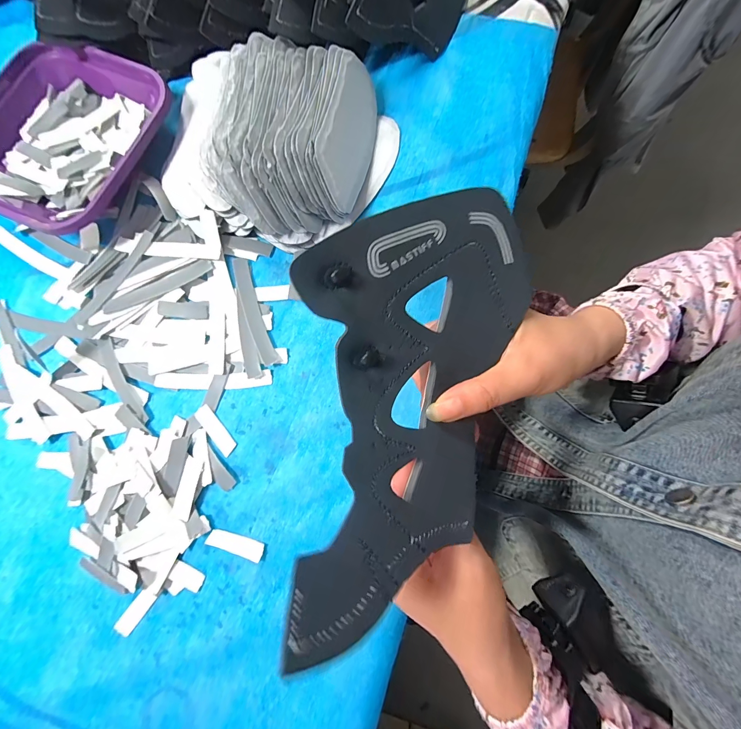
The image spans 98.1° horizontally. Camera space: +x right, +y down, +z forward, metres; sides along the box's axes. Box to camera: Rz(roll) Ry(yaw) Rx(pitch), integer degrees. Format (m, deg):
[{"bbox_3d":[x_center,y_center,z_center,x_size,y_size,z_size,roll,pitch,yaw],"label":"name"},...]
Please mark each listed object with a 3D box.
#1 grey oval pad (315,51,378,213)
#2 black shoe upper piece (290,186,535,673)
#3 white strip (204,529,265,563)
[{"bbox_3d":[-0.017,-0.206,0.284,0.005,0.052,0.140,-1,71,43],"label":"grey oval pad"},{"bbox_3d":[0.026,0.008,0.162,0.124,0.026,0.196,3,83,-23],"label":"black shoe upper piece"},{"bbox_3d":[-0.107,0.142,0.254,0.046,0.004,0.014,15,81,7],"label":"white strip"}]

